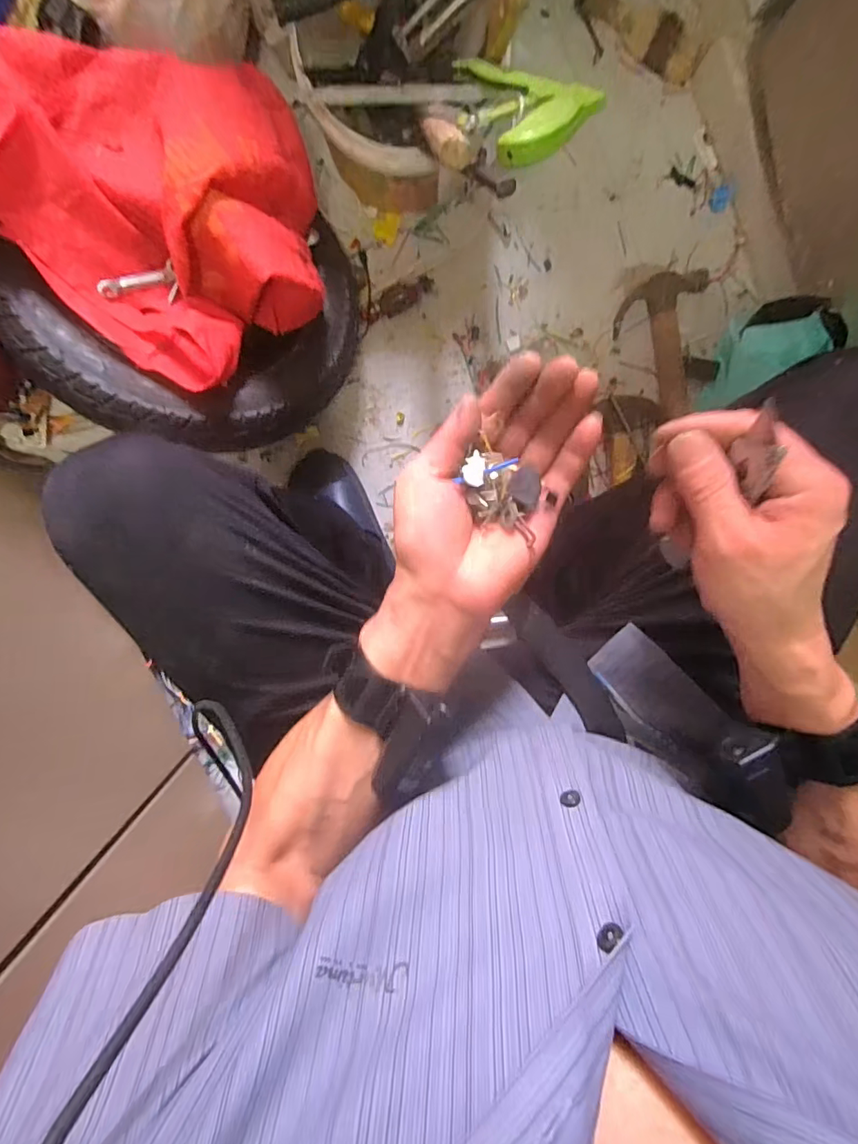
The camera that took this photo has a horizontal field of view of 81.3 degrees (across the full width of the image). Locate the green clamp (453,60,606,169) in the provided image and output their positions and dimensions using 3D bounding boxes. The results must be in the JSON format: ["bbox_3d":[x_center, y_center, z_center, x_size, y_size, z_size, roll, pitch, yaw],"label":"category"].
[{"bbox_3d":[0.082,-0.445,0.469,0.114,0.025,0.234,-10,56,0],"label":"green clamp"}]

